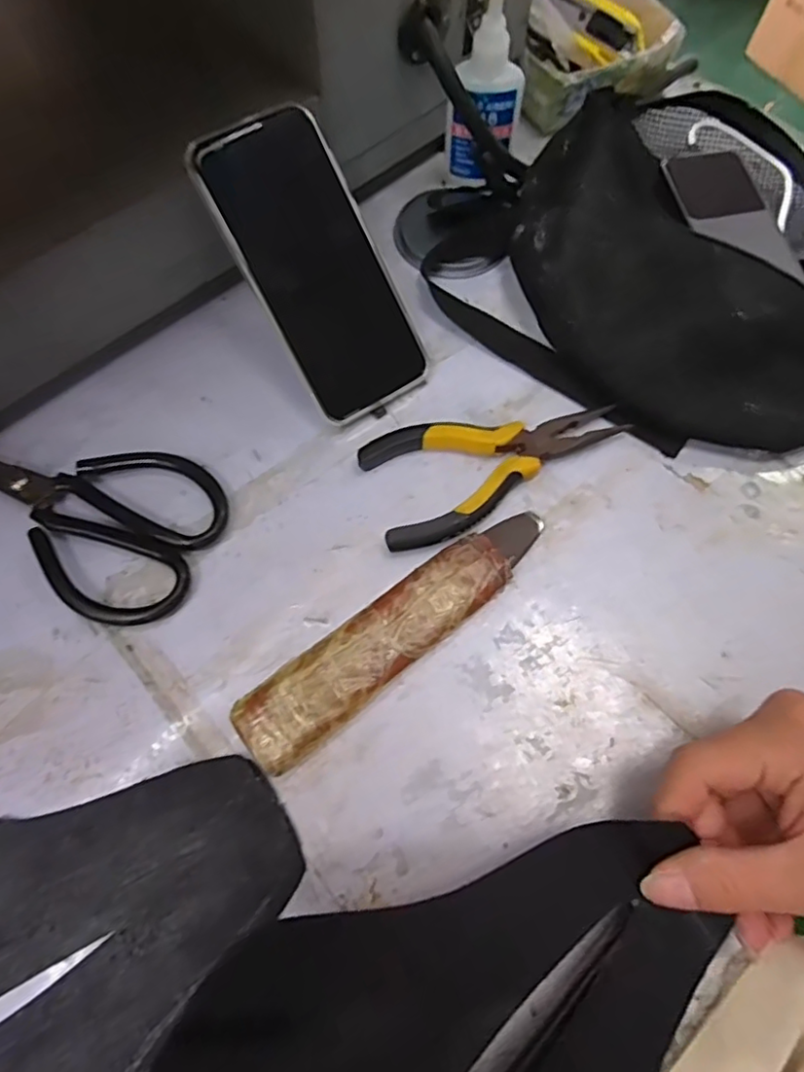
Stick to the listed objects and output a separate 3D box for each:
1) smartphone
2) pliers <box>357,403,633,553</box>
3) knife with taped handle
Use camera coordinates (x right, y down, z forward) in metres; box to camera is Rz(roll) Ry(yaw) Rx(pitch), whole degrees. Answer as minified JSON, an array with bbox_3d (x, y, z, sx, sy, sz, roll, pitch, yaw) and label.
[{"bbox_3d":[-0.048,-0.152,0.350,0.076,0.008,0.163,-33,108,-14],"label":"smartphone"},{"bbox_3d":[0.056,-0.044,0.354,0.151,0.021,0.067,-17,70,-8],"label":"pliers"},{"bbox_3d":[0.000,0.049,0.319,0.186,0.023,0.039,-36,73,-14],"label":"knife with taped handle"}]

